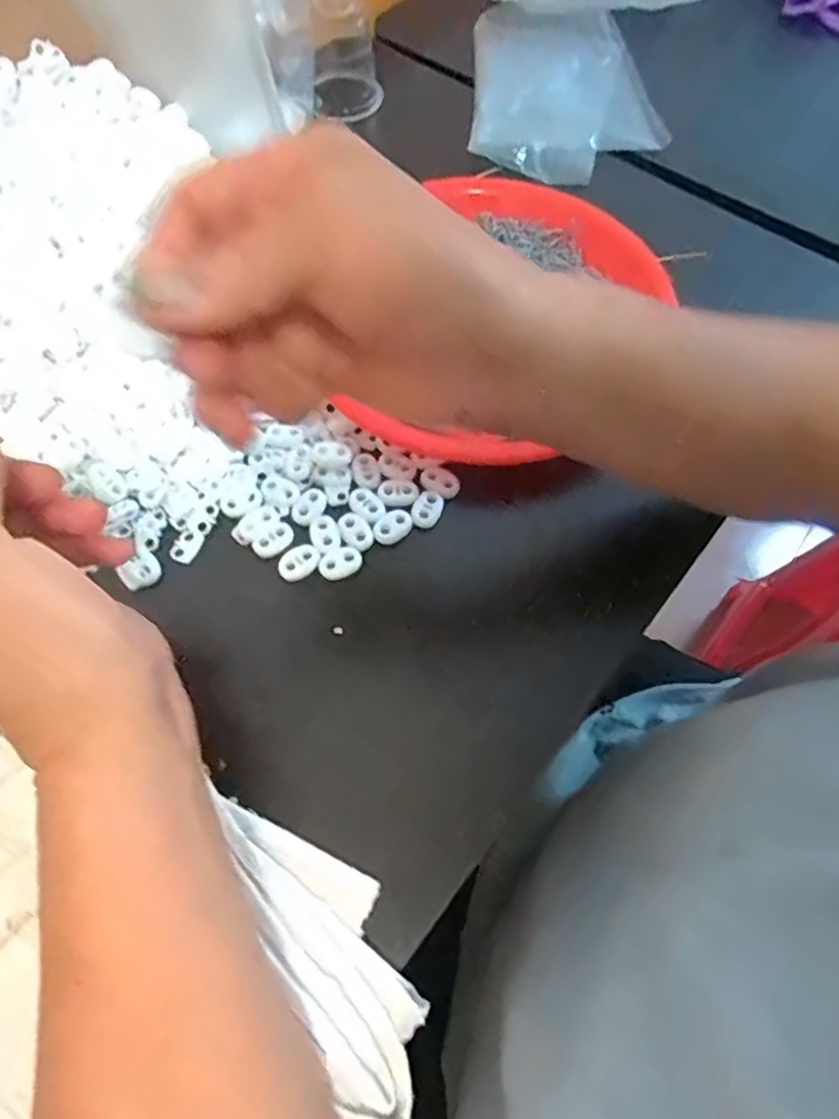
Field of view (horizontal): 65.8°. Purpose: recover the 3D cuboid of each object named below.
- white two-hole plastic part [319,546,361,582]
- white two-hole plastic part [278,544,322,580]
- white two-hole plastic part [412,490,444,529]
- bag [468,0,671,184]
[{"bbox_3d":[-0.041,0.002,0.340,0.022,0.005,0.016,-31,68,-16],"label":"white two-hole plastic part"},{"bbox_3d":[-0.063,0.001,0.338,0.022,0.005,0.015,-30,68,-15],"label":"white two-hole plastic part"},{"bbox_3d":[0.005,-0.028,0.354,0.016,0.004,0.023,20,65,8],"label":"white two-hole plastic part"},{"bbox_3d":[0.114,-0.369,0.506,0.141,0.028,0.184,0,63,-1],"label":"bag"}]

